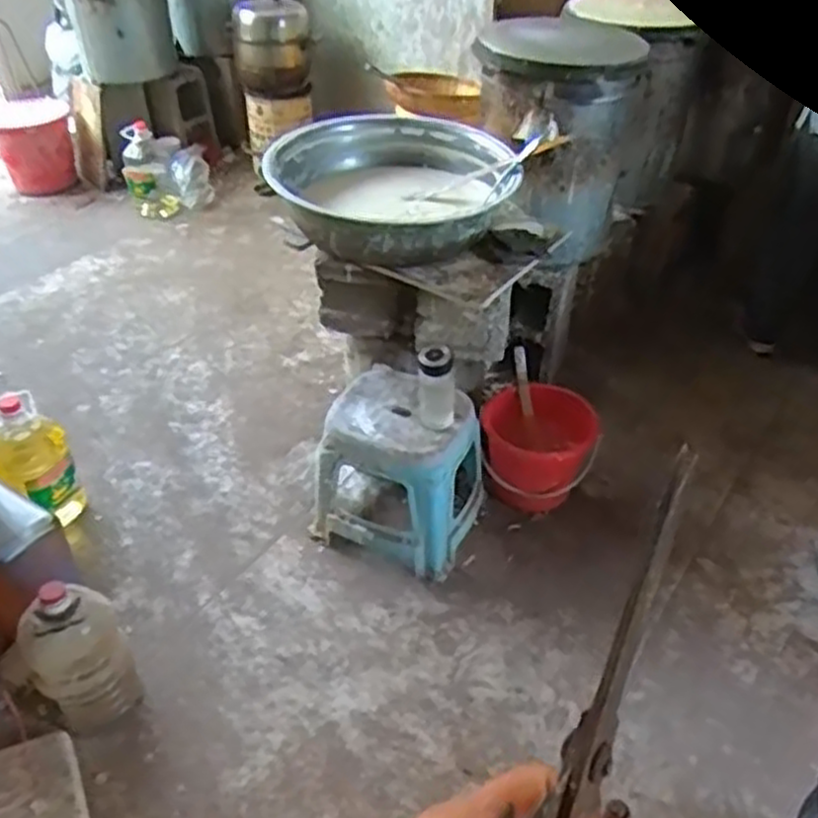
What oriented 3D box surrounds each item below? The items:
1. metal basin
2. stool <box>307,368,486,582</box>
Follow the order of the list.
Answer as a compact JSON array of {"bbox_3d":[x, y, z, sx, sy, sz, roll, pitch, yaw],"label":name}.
[{"bbox_3d":[-0.035,-0.500,1.727,0.526,0.126,0.561,1,40,0],"label":"metal basin"},{"bbox_3d":[-0.015,0.140,1.729,0.338,0.343,0.288,18,43,19],"label":"stool"}]

